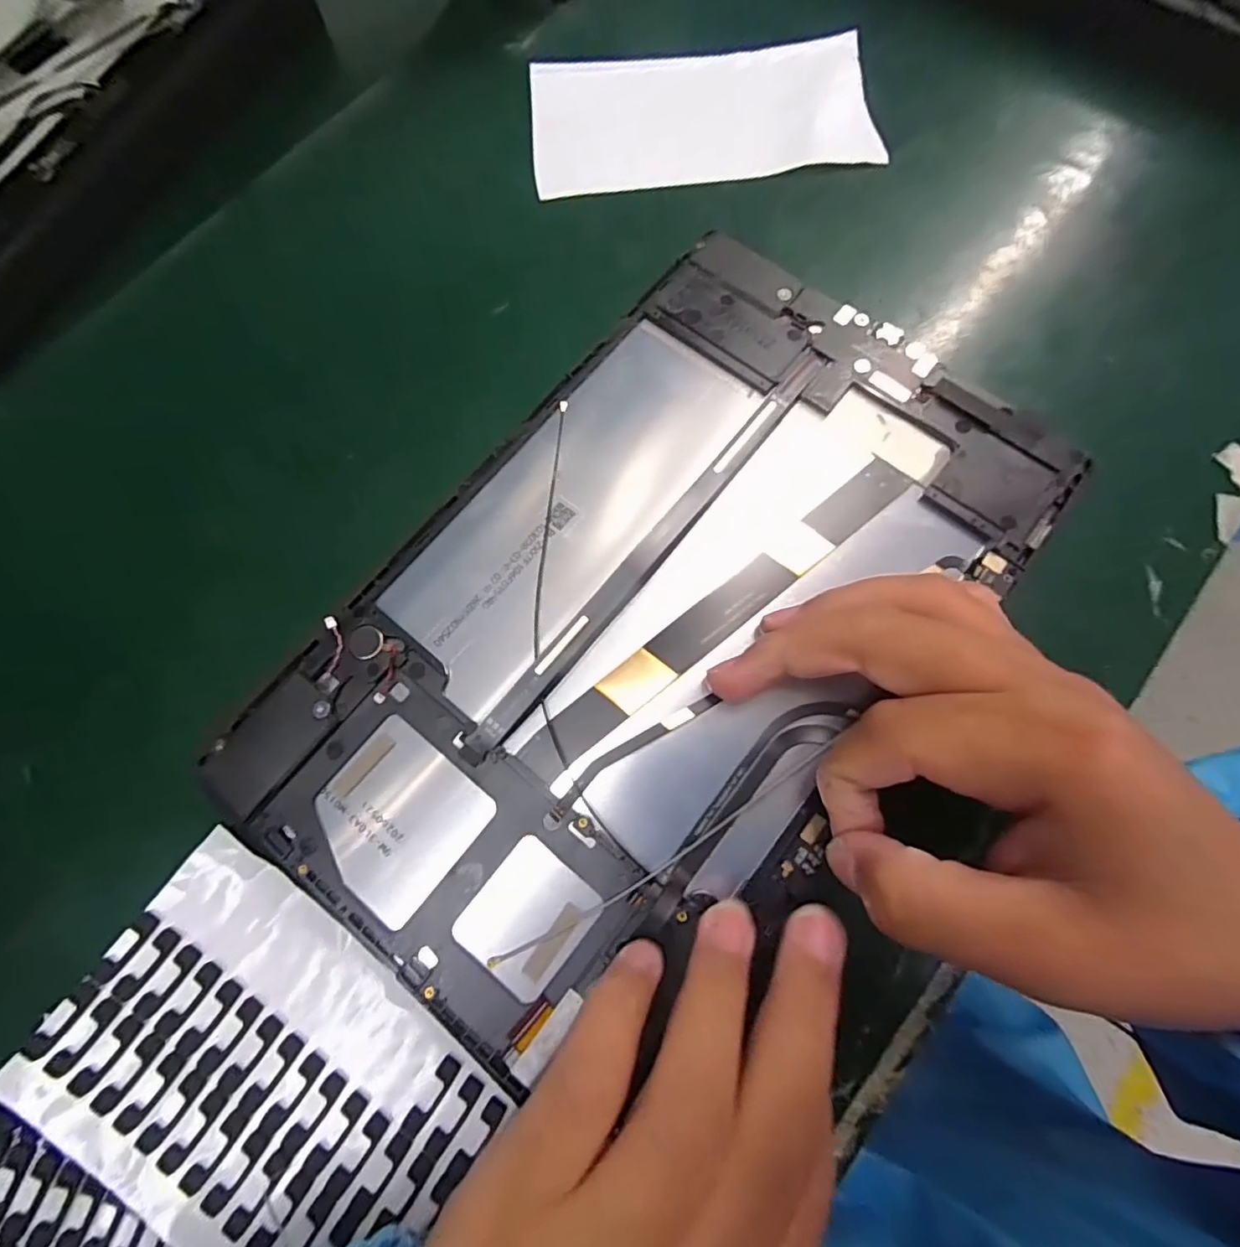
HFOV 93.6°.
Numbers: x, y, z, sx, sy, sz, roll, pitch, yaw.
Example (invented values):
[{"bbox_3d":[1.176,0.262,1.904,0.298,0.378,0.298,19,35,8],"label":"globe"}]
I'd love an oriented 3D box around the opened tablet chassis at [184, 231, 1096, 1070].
[{"bbox_3d":[0.012,-0.004,0.171,0.147,0.010,0.232,36,78,11],"label":"opened tablet chassis"}]

